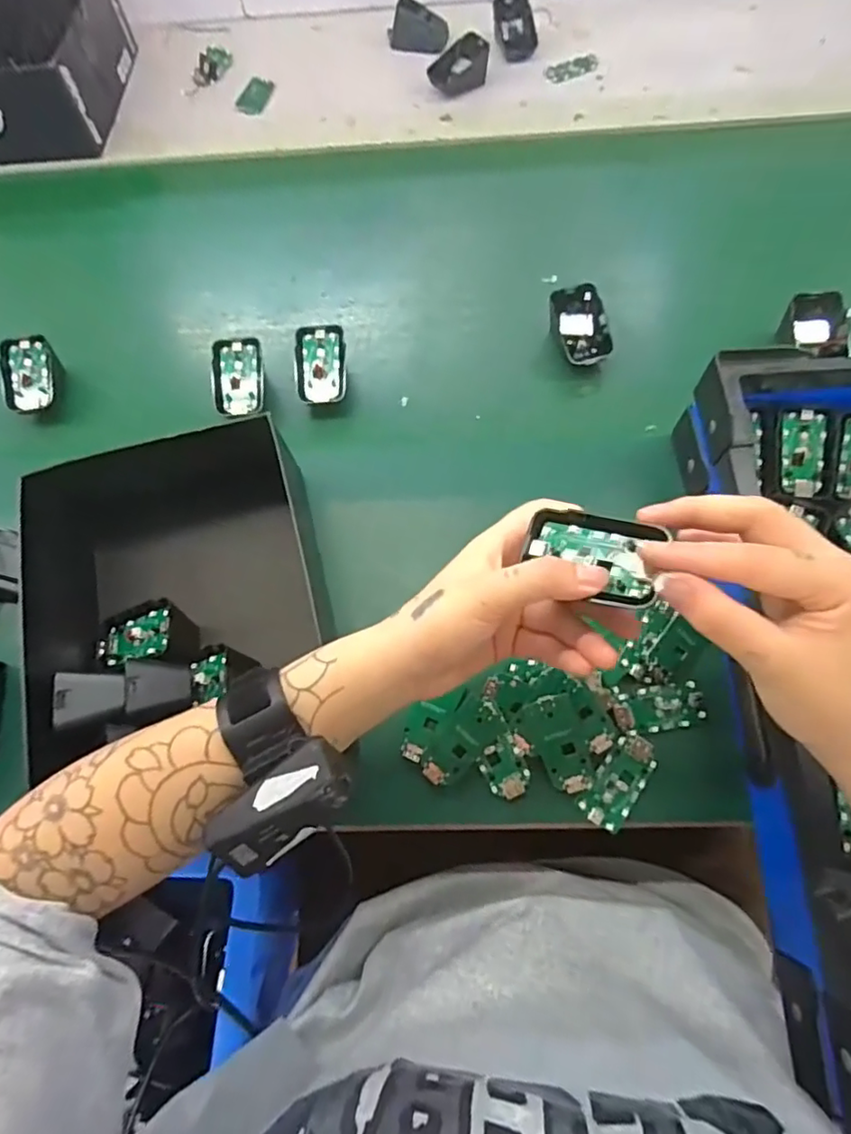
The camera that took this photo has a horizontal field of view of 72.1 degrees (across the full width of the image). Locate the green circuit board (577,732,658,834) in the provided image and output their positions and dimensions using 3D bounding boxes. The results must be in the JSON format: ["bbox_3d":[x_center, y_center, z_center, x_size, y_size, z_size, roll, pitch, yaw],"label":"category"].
[{"bbox_3d":[0.132,0.145,0.395,0.029,0.005,0.064,34,73,15],"label":"green circuit board"}]

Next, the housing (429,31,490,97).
[{"bbox_3d":[0.037,-0.584,0.678,0.059,0.037,0.052,-25,69,-7],"label":"housing"}]

